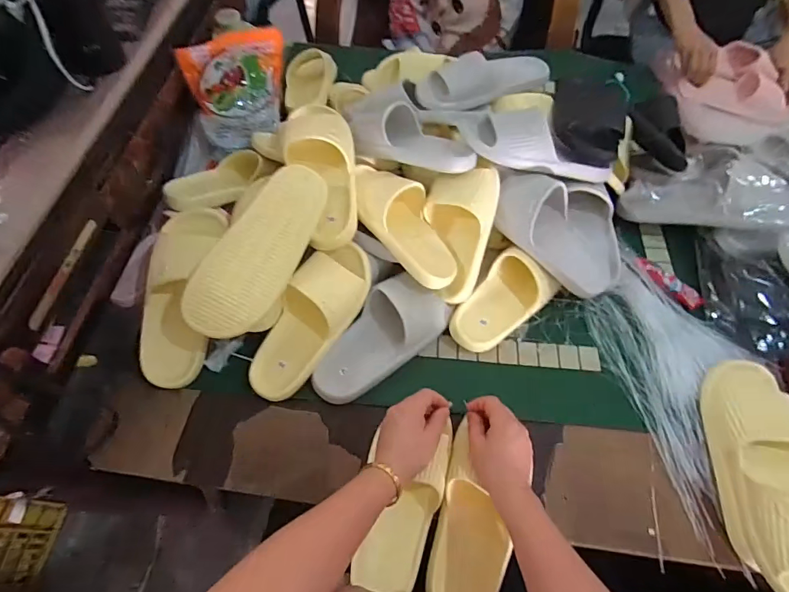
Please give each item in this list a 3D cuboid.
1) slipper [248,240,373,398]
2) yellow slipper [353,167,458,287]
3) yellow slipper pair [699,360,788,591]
[{"bbox_3d":[-0.120,0.033,0.616,0.096,0.065,0.246,33,90,16],"label":"slipper"},{"bbox_3d":[0.014,-0.113,0.663,0.099,0.061,0.225,-30,80,-18],"label":"yellow slipper"},{"bbox_3d":[0.462,0.215,0.524,0.100,0.085,0.294,7,60,2],"label":"yellow slipper pair"}]

